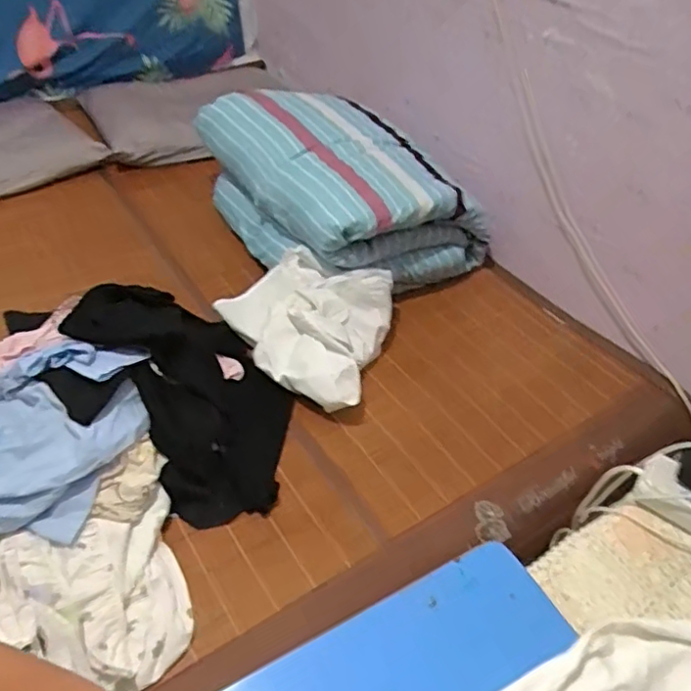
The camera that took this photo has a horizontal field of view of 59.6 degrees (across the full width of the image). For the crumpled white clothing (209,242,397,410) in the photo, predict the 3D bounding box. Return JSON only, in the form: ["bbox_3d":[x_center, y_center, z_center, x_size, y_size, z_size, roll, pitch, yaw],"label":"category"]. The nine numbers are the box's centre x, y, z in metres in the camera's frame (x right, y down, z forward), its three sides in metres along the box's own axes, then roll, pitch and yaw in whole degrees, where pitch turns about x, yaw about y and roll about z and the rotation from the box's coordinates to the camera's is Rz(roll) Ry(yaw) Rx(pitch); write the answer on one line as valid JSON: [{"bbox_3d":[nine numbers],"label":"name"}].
[{"bbox_3d":[-0.101,-0.042,1.267,0.350,0.139,0.313,16,44,9],"label":"crumpled white clothing"}]

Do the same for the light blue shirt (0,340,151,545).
[{"bbox_3d":[-0.527,0.146,0.972,0.379,0.197,0.263,9,43,1],"label":"light blue shirt"}]

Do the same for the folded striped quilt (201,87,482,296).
[{"bbox_3d":[-0.015,-0.410,1.536,0.507,0.291,0.631,-21,50,-27],"label":"folded striped quilt"}]

